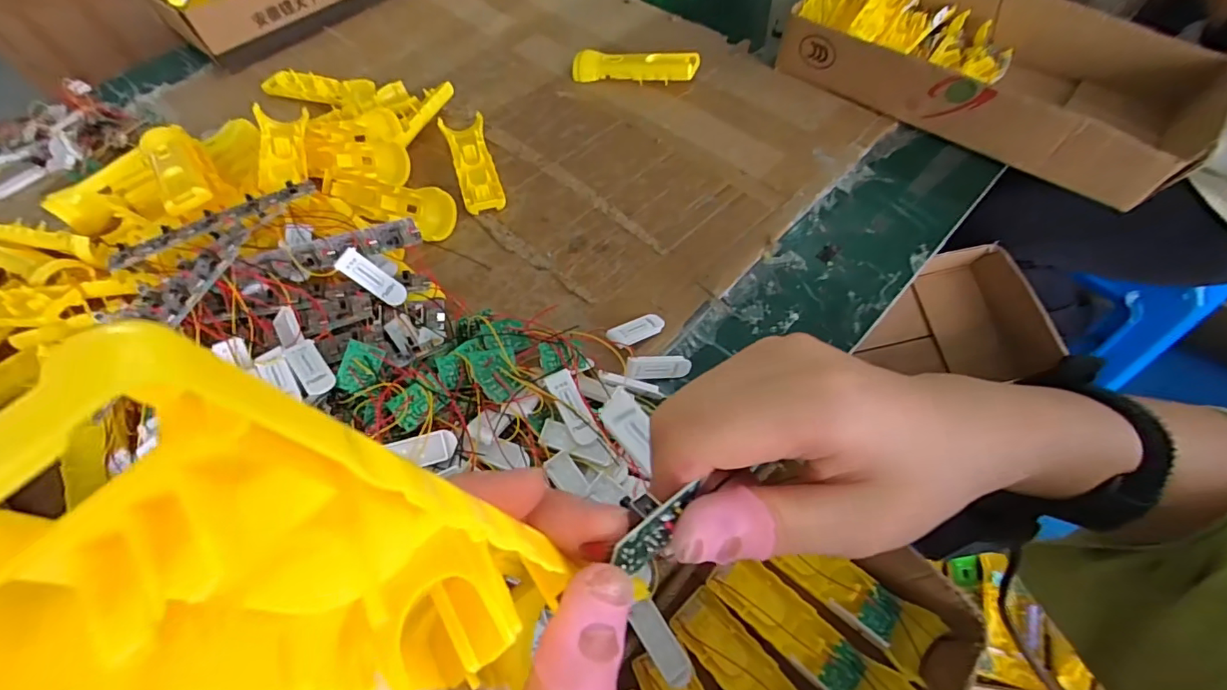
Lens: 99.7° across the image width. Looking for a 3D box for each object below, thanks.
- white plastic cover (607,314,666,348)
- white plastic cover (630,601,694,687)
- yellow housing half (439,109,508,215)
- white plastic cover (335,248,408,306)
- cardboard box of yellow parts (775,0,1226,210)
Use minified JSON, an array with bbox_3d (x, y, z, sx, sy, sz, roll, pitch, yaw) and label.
[{"bbox_3d":[0.021,-0.013,0.456,0.058,0.007,0.022,-23,56,-32],"label":"white plastic cover"},{"bbox_3d":[0.032,0.197,0.342,0.019,0.004,0.053,-29,73,-16],"label":"white plastic cover"},{"bbox_3d":[-0.159,-0.206,0.589,0.047,0.023,0.153,-18,58,-7],"label":"yellow housing half"},{"bbox_3d":[-0.198,-0.055,0.428,0.057,0.004,0.021,38,78,-21],"label":"white plastic cover"},{"bbox_3d":[0.421,-0.320,0.586,0.212,0.107,0.415,-39,63,-19],"label":"cardboard box of yellow parts"}]

